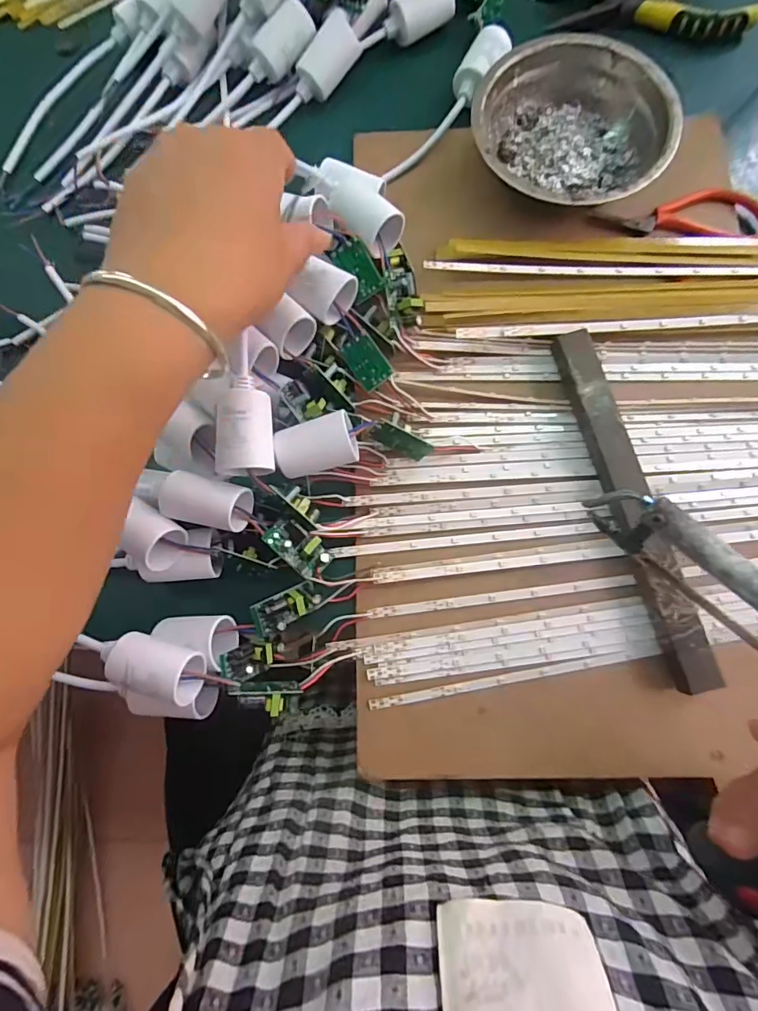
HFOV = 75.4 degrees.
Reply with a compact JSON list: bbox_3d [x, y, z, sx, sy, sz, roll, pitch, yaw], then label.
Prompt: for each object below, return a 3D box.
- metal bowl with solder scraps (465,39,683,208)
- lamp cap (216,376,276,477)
[{"bbox_3d":[0.128,-0.251,0.328,0.126,0.034,0.129,0,81,1],"label":"metal bowl with solder scraps"},{"bbox_3d":[-0.073,-0.042,0.271,0.028,0.036,0.052,-4,78,2],"label":"lamp cap"}]

